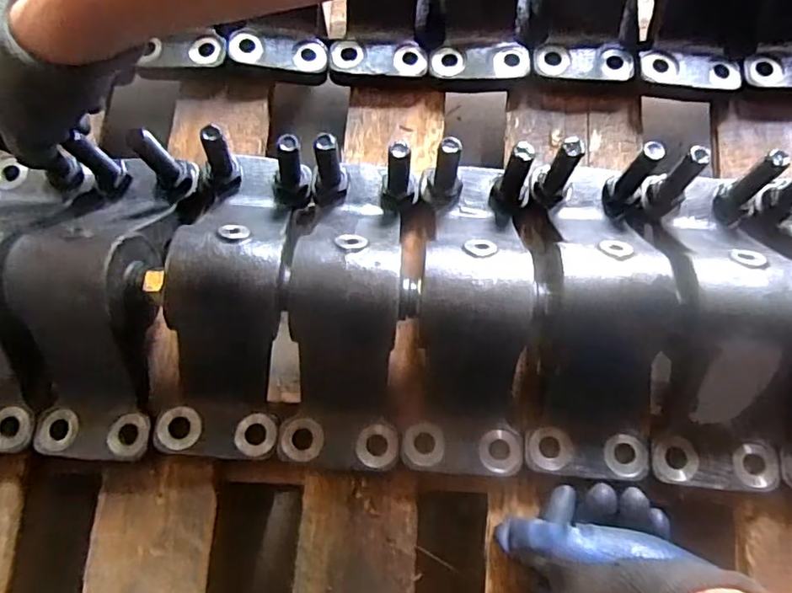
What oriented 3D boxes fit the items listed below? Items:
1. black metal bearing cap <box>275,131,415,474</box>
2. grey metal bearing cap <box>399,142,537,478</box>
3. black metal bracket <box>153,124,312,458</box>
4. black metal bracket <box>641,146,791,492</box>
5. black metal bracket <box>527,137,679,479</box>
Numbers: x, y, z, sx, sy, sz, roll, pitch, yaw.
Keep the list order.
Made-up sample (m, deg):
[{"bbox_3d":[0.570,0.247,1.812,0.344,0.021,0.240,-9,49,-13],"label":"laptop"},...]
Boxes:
[{"bbox_3d":[-0.031,0.000,0.383,0.079,0.086,0.219,5,75,1],"label":"black metal bearing cap"},{"bbox_3d":[0.052,0.004,0.383,0.074,0.088,0.217,4,75,1],"label":"grey metal bearing cap"},{"bbox_3d":[-0.112,-0.008,0.386,0.084,0.087,0.223,5,75,1],"label":"black metal bracket"},{"bbox_3d":[0.222,0.009,0.376,0.092,0.080,0.224,4,75,1],"label":"black metal bracket"},{"bbox_3d":[0.139,0.000,0.374,0.085,0.065,0.229,8,75,2],"label":"black metal bracket"}]

